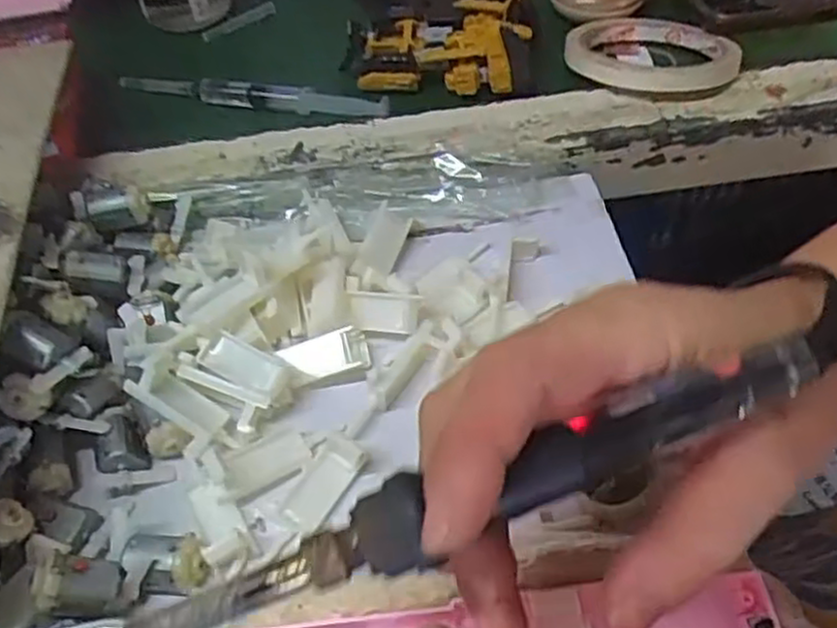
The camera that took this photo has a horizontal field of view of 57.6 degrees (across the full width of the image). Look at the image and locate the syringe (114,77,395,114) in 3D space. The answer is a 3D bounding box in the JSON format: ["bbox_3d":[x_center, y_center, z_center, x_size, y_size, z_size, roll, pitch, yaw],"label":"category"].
[{"bbox_3d":[-0.101,-0.135,0.461,0.169,0.013,0.018,8,52,10],"label":"syringe"}]

